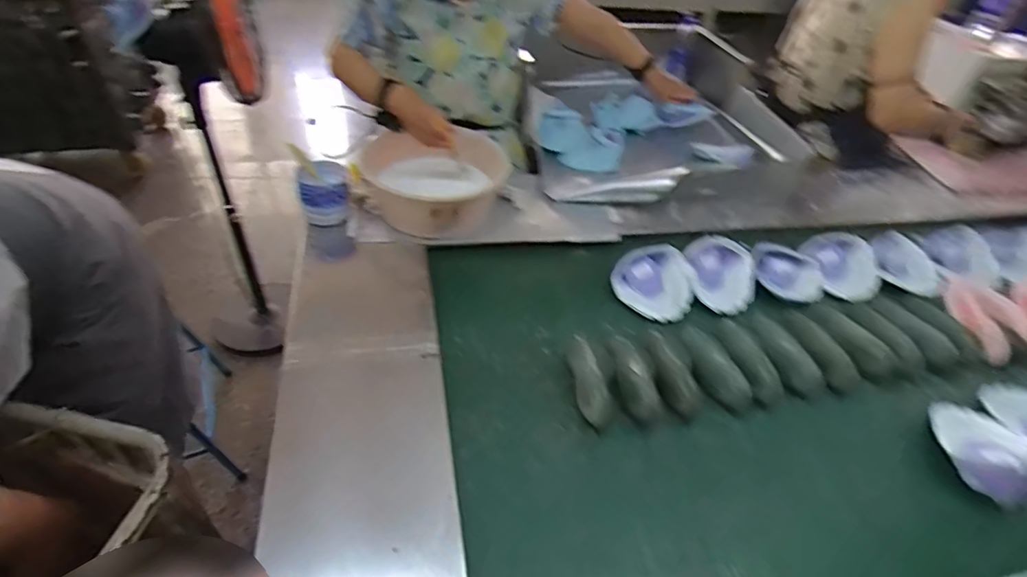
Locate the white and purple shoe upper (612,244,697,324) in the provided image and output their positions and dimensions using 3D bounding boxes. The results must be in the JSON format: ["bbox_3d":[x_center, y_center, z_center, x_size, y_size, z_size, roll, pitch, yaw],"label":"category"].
[{"bbox_3d":[0.293,-0.018,1.070,0.158,0.039,0.181,26,46,20],"label":"white and purple shoe upper"}]

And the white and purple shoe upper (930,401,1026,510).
[{"bbox_3d":[0.740,0.242,0.821,0.110,0.054,0.174,-7,44,-14],"label":"white and purple shoe upper"}]

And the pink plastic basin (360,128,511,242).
[{"bbox_3d":[-0.166,-0.218,1.114,0.303,0.126,0.221,-2,44,-9],"label":"pink plastic basin"}]

